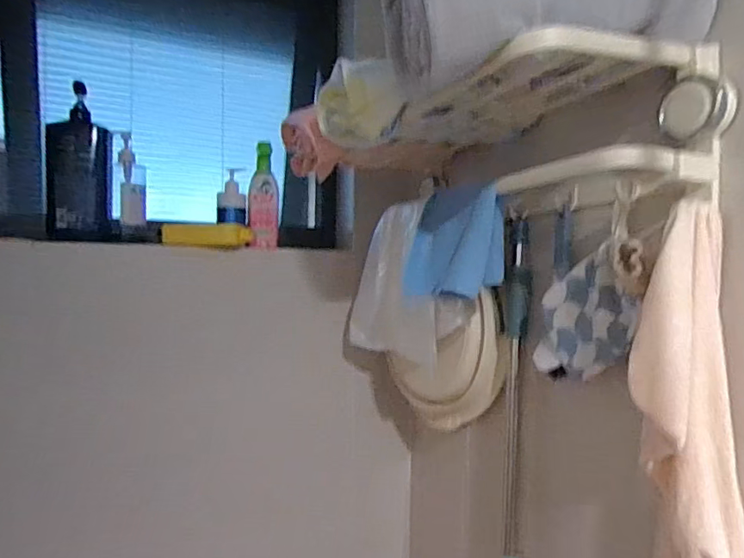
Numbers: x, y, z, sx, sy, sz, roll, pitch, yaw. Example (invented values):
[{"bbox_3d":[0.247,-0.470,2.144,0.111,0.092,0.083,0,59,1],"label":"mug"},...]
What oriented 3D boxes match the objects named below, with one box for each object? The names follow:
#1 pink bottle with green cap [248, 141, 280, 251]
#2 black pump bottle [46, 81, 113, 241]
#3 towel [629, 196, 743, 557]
[{"bbox_3d":[-0.226,-0.172,1.047,0.065,0.210,0.062,0,0,-10],"label":"pink bottle with green cap"},{"bbox_3d":[-0.548,-0.212,0.946,0.104,0.265,0.070,0,0,-33],"label":"black pump bottle"},{"bbox_3d":[0.323,0.193,0.519,0.107,0.509,0.097,0,0,36],"label":"towel"}]

